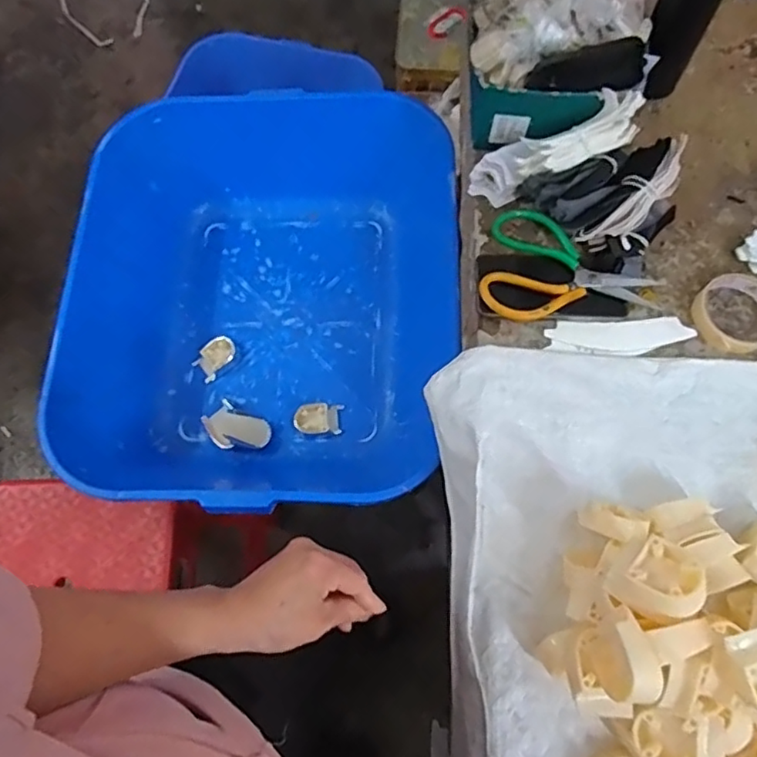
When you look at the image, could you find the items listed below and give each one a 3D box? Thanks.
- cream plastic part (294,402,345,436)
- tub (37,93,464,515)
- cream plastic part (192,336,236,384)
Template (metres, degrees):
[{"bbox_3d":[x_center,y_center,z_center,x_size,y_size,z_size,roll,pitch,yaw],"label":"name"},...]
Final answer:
[{"bbox_3d":[-0.088,0.060,0.886,0.067,0.018,0.045,-2,70,1],"label":"cream plastic part"},{"bbox_3d":[-0.162,-0.111,0.872,0.498,0.180,0.595,4,71,3],"label":"tub"},{"bbox_3d":[-0.253,-0.033,0.927,0.045,0.017,0.069,39,76,15],"label":"cream plastic part"}]

